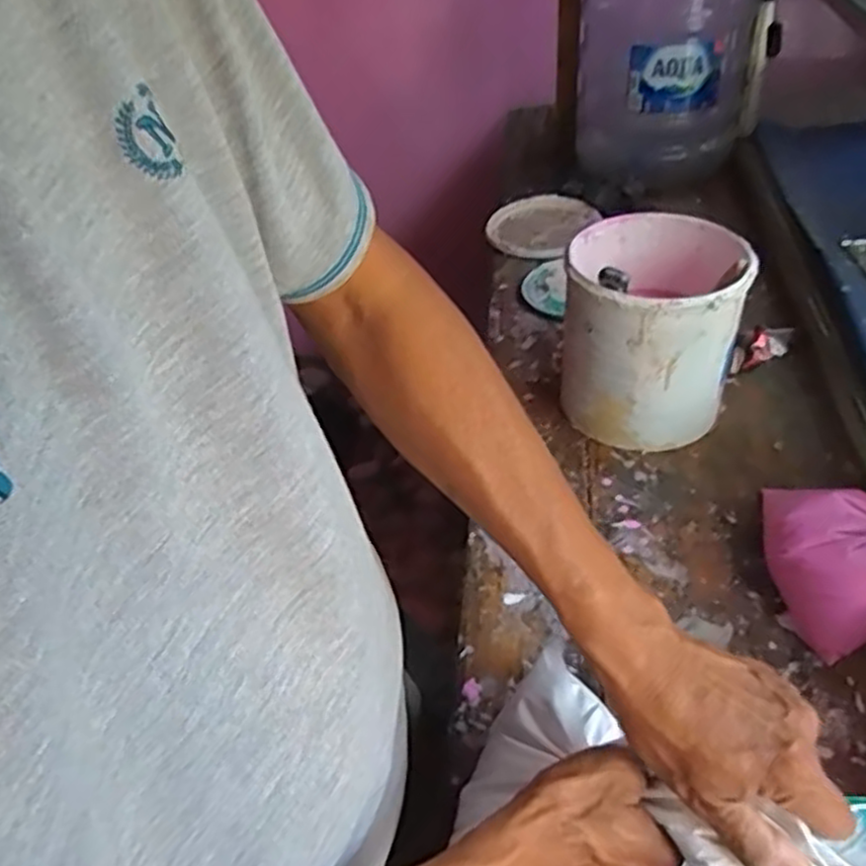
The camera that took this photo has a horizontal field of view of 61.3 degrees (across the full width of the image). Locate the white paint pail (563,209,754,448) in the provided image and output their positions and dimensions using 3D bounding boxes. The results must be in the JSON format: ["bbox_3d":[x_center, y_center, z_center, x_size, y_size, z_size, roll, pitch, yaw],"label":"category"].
[{"bbox_3d":[0.229,-0.109,0.777,0.164,0.185,0.175,7,43,16],"label":"white paint pail"}]

